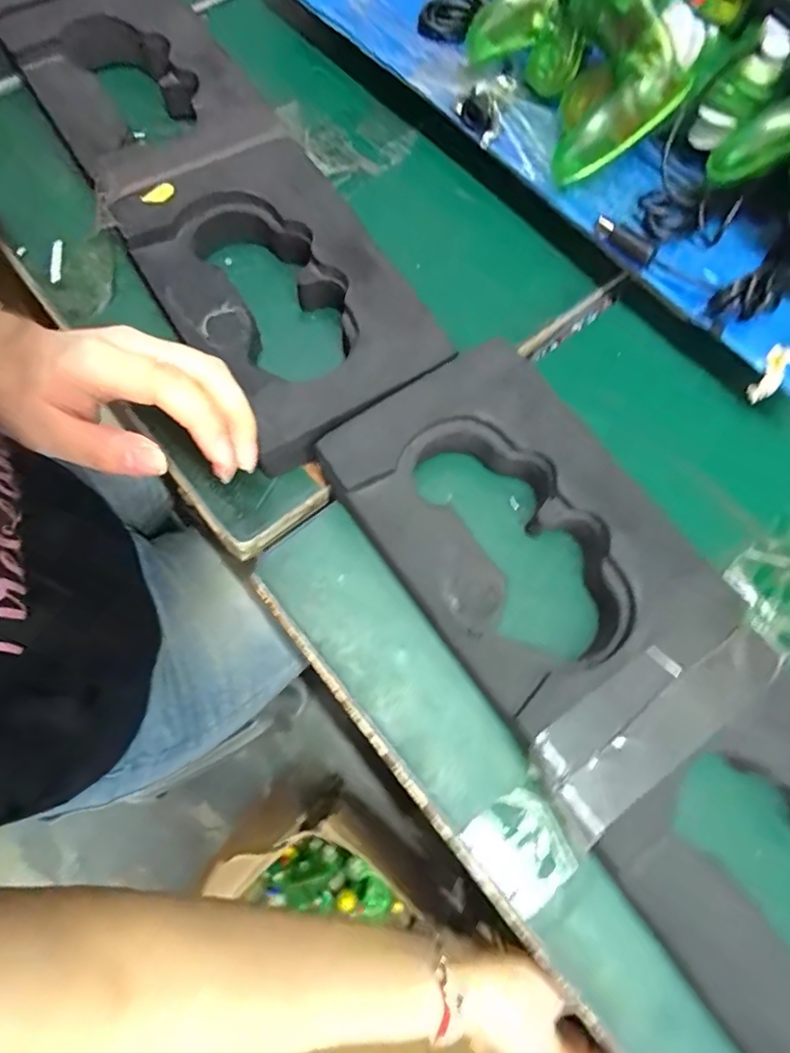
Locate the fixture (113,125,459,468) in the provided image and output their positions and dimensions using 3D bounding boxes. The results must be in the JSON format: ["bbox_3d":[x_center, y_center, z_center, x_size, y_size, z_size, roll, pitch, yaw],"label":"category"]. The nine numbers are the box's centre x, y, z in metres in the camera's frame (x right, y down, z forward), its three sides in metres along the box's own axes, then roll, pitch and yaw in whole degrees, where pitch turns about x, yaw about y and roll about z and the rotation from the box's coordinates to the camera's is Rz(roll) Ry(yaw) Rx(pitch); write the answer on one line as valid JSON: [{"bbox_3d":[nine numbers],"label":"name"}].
[{"bbox_3d":[-0.069,-0.138,0.325,0.122,0.033,0.195,-31,74,-11],"label":"fixture"}]

